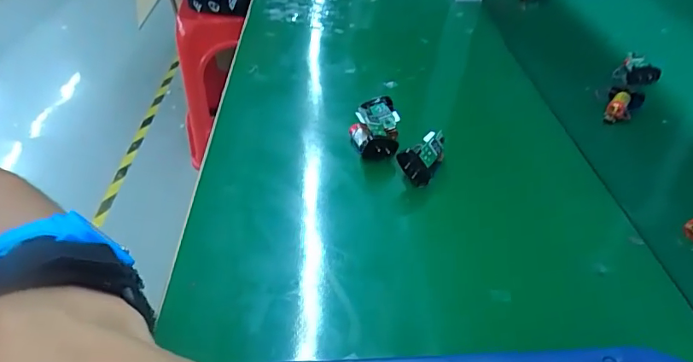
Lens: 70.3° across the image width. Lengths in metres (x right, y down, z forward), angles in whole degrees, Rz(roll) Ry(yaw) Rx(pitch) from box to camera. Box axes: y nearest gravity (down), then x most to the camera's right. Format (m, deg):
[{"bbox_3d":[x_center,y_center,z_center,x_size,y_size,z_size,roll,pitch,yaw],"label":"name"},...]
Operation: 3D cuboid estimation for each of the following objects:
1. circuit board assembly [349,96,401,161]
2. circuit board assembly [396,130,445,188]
[{"bbox_3d":[0.025,-0.047,0.448,0.042,0.029,0.067,-1,38,1],"label":"circuit board assembly"},{"bbox_3d":[0.065,-0.019,0.411,0.048,0.036,0.020,-39,21,-27],"label":"circuit board assembly"}]

